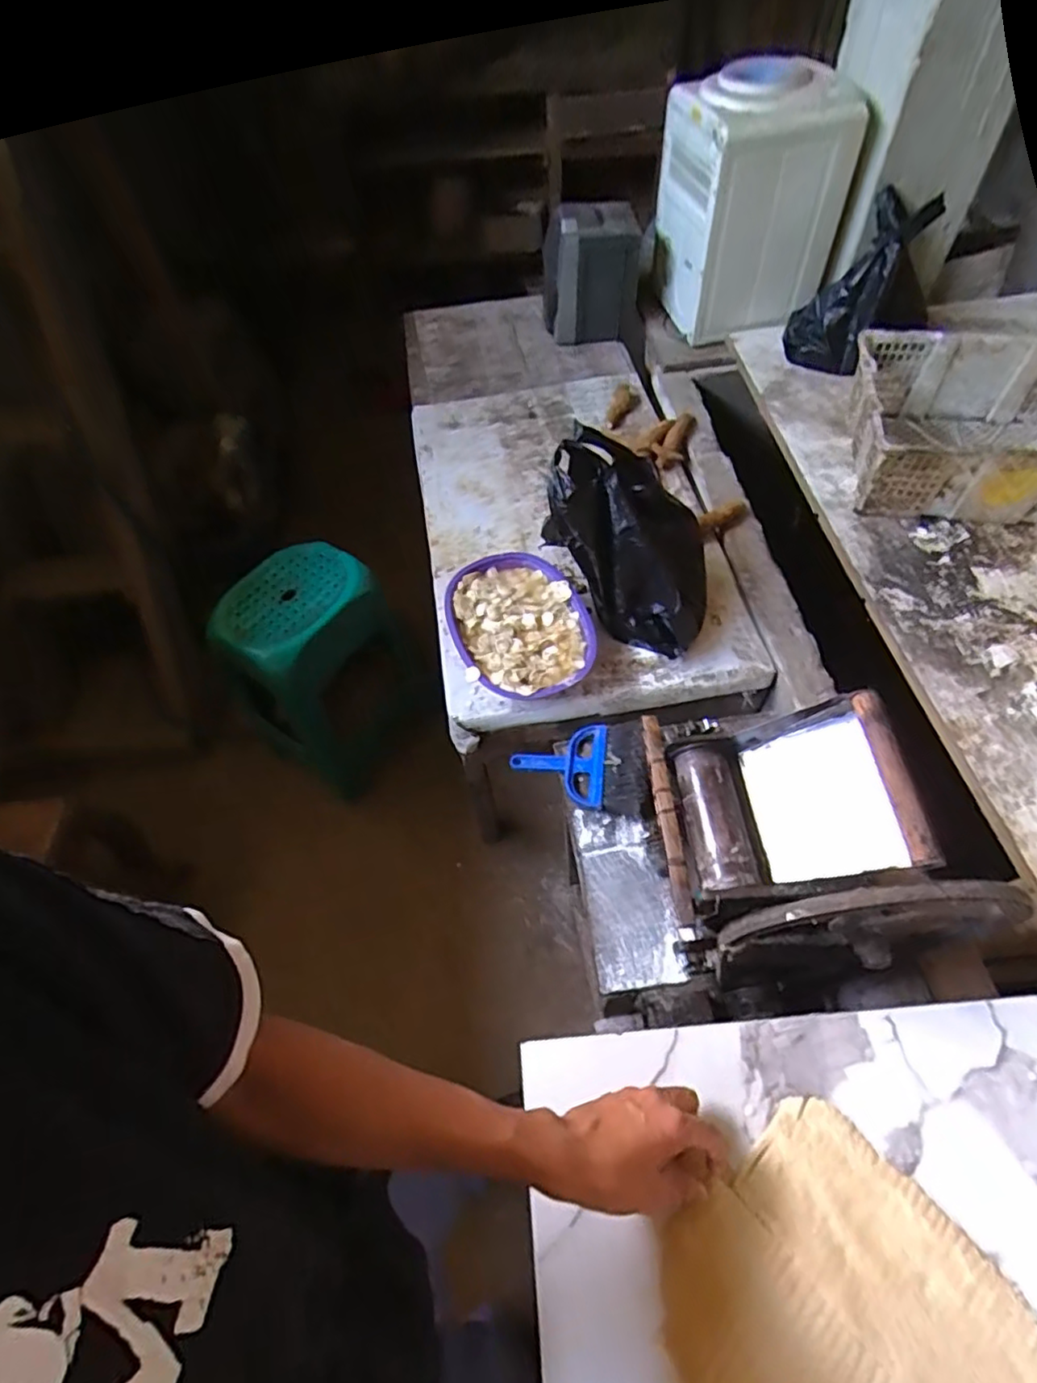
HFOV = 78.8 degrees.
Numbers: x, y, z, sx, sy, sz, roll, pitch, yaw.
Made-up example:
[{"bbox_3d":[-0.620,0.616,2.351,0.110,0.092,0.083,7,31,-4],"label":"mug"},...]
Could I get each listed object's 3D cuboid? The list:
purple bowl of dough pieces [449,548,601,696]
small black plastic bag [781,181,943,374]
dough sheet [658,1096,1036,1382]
[{"bbox_3d":[0.001,-0.118,1.078,0.221,0.070,0.301,-12,60,-10],"label":"purple bowl of dough pieces"},{"bbox_3d":[0.725,-0.865,1.354,0.055,0.340,0.179,-12,57,-37],"label":"small black plastic bag"},{"bbox_3d":[0.231,0.448,0.438,0.213,0.010,0.226,-38,63,-20],"label":"dough sheet"}]

